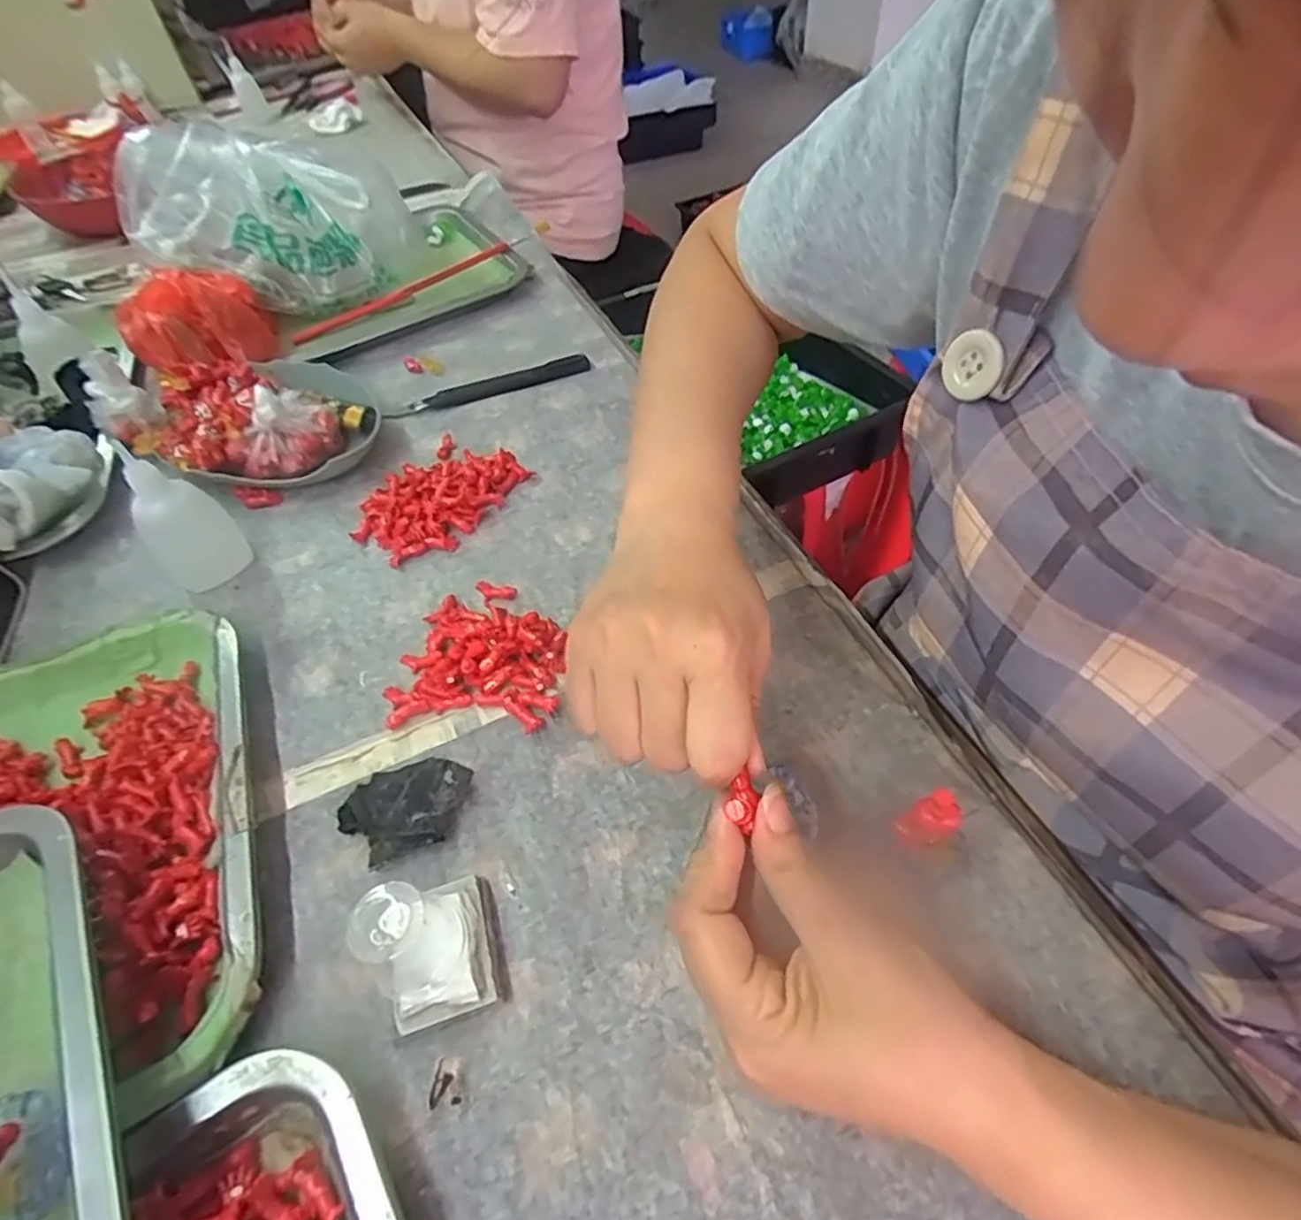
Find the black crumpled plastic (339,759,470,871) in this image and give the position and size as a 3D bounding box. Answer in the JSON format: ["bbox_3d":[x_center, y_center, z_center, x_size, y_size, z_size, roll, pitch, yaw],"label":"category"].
[{"bbox_3d":[-0.112,0.089,0.312,0.060,0.011,0.046,-14,52,-6],"label":"black crumpled plastic"}]

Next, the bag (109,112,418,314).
[{"bbox_3d":[-0.319,-0.334,0.594,0.215,0.129,0.128,-26,53,-17],"label":"bag"}]

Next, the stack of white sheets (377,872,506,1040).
[{"bbox_3d":[-0.084,0.134,0.269,0.042,0.017,0.047,-17,52,-8],"label":"stack of white sheets"}]

